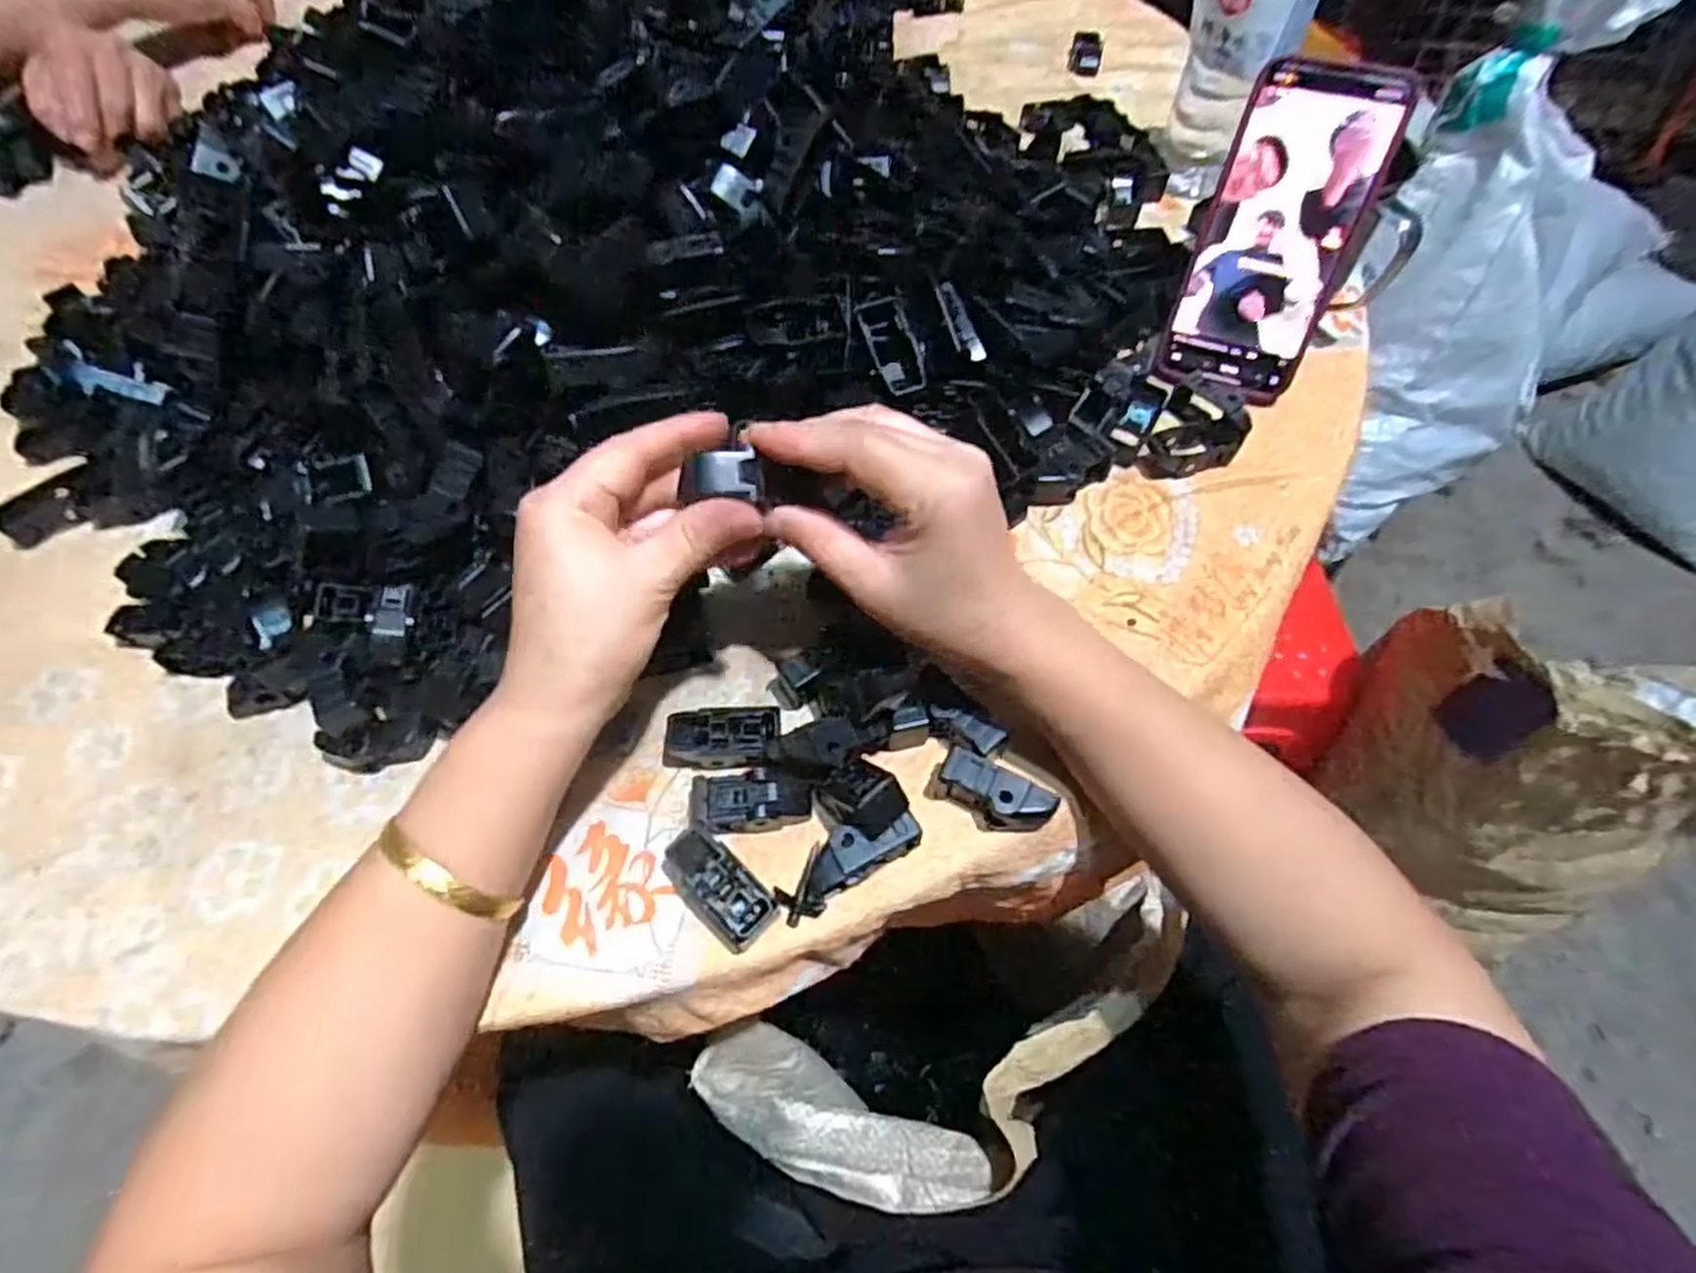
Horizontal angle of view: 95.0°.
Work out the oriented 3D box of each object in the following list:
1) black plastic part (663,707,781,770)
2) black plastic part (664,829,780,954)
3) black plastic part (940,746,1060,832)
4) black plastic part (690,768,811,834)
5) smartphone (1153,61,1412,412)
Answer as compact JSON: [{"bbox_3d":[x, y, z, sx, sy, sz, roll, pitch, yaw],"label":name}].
[{"bbox_3d":[-0.056,0.046,0.346,0.052,0.016,0.025,-2,60,1],"label":"black plastic part"},{"bbox_3d":[-0.052,0.102,0.314,0.047,0.017,0.025,39,69,21],"label":"black plastic part"},{"bbox_3d":[0.063,0.067,0.329,0.047,0.021,0.020,27,65,16],"label":"black plastic part"},{"bbox_3d":[-0.040,0.070,0.330,0.051,0.016,0.023,0,59,-13],"label":"black plastic part"},{"bbox_3d":[0.229,-0.213,0.416,0.079,0.155,0.013,21,29,20],"label":"smartphone"}]

